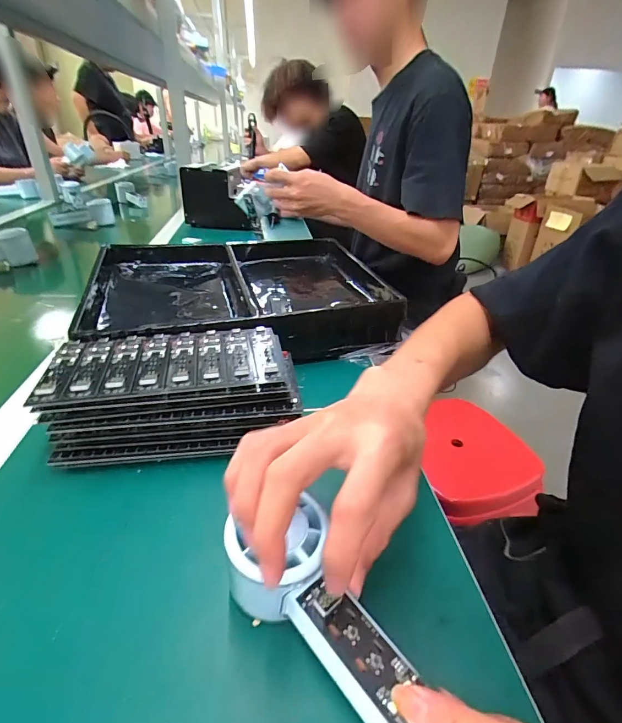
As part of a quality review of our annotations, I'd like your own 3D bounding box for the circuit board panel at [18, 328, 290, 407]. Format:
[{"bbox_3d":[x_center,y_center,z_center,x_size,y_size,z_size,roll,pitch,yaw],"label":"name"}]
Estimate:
[{"bbox_3d":[-0.127,-0.002,0.349,0.197,0.006,0.098,-5,33,-12],"label":"circuit board panel"}]

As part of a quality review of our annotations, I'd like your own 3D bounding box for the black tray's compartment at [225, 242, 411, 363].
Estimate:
[{"bbox_3d":[-0.006,-0.104,0.567,0.181,0.067,0.281,-7,33,-15],"label":"black tray's compartment"}]

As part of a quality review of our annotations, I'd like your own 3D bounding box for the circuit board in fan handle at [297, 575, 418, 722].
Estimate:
[{"bbox_3d":[0.030,0.139,0.178,0.023,0.006,0.090,-20,42,-32],"label":"circuit board in fan handle"}]

